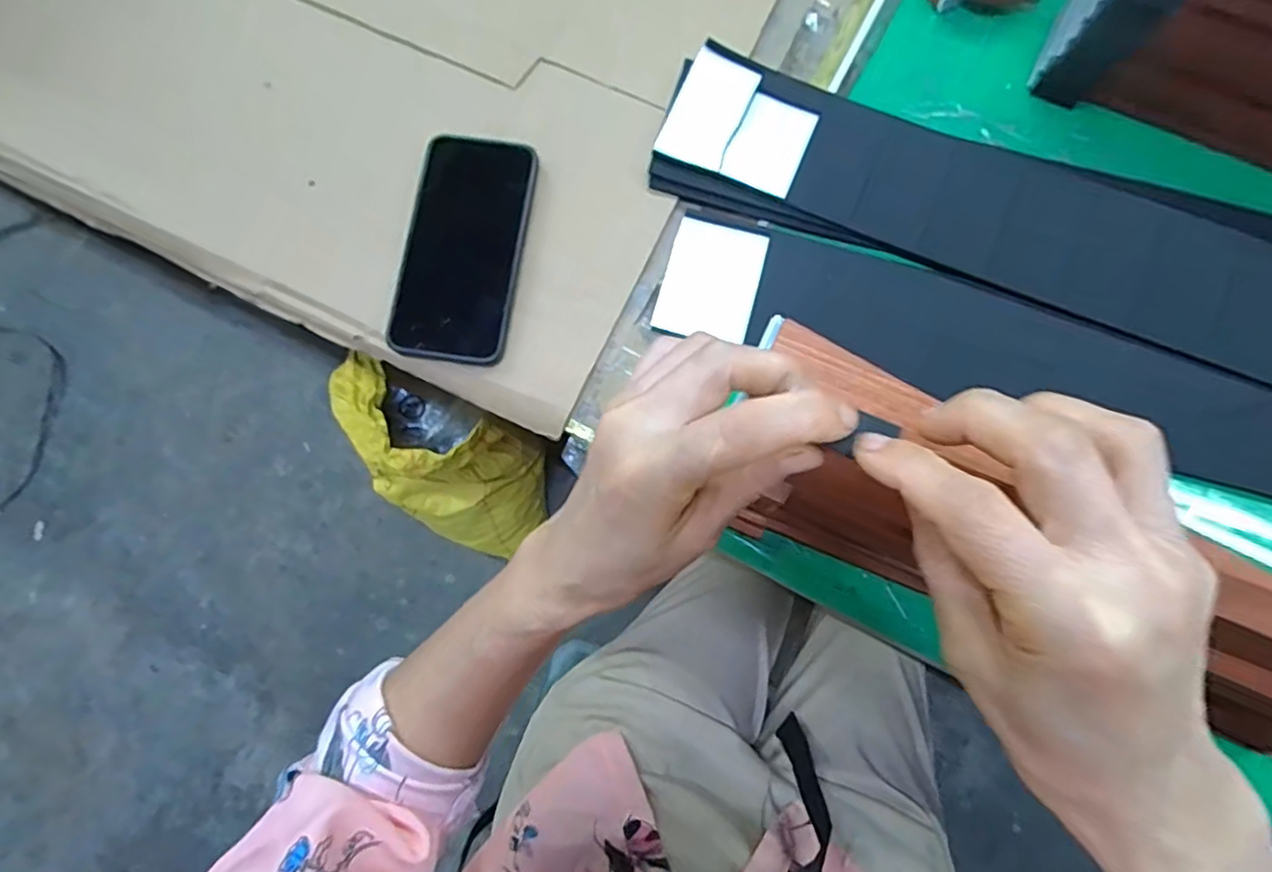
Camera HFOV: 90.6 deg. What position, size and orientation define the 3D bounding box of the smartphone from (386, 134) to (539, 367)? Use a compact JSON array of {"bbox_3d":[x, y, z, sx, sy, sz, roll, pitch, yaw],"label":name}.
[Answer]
[{"bbox_3d":[-0.117,-0.129,0.430,0.077,0.009,0.159,9,81,-3],"label":"smartphone"}]

